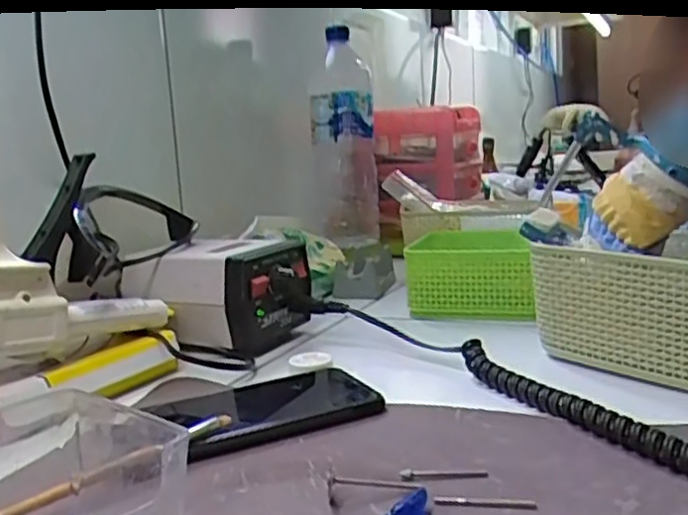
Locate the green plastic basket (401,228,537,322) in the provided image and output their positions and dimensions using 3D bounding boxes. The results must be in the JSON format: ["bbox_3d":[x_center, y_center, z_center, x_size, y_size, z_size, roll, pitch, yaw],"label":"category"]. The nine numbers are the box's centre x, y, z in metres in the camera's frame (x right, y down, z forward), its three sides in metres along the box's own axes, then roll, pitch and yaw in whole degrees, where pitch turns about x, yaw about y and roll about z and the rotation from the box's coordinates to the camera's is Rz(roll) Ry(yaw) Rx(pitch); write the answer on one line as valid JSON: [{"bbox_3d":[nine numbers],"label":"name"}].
[{"bbox_3d":[0.132,0.013,0.697,0.112,0.061,0.148,1,10,19],"label":"green plastic basket"}]

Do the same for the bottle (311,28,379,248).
[{"bbox_3d":[0.000,-0.164,0.961,0.086,0.275,0.099,-3,9,3],"label":"bottle"}]

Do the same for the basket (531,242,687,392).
[{"bbox_3d":[0.212,0.030,0.474,0.089,0.091,0.152,-11,13,-40],"label":"basket"}]

